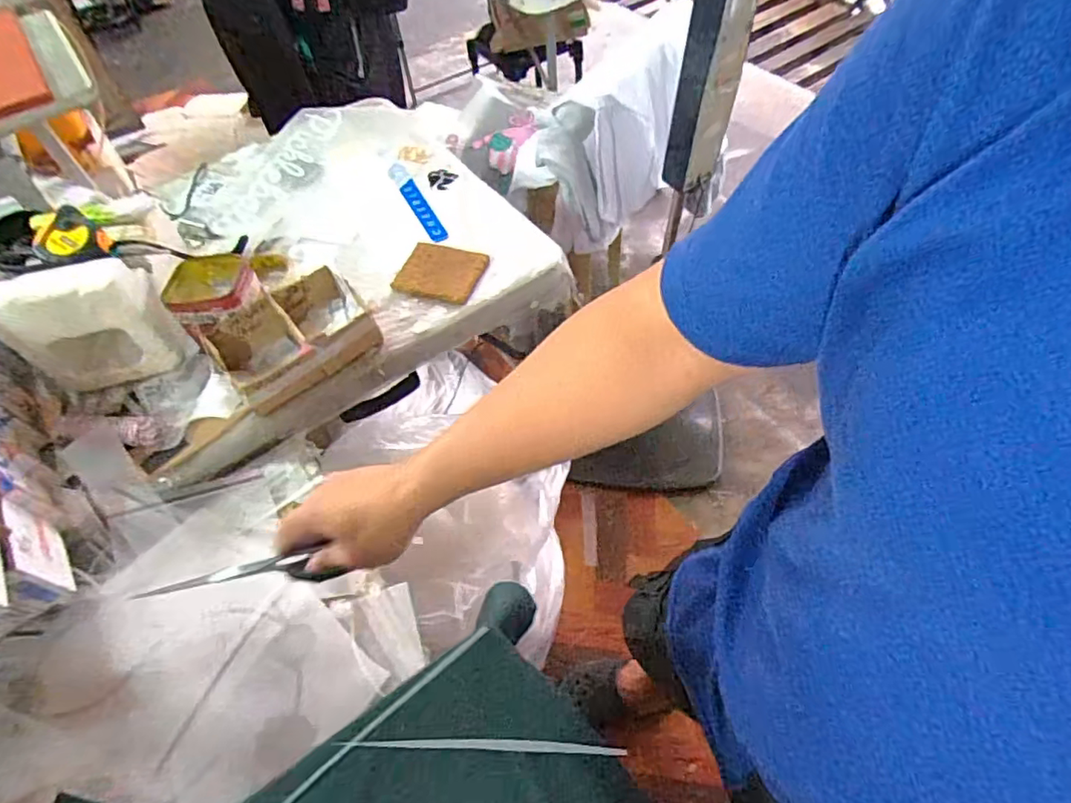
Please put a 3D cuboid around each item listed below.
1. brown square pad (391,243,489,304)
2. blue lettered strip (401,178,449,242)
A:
[{"bbox_3d":[-0.129,-0.178,0.789,0.110,0.008,0.100,14,59,10],"label":"brown square pad"},{"bbox_3d":[-0.173,-0.297,0.889,0.026,0.005,0.166,-30,58,-4],"label":"blue lettered strip"}]

